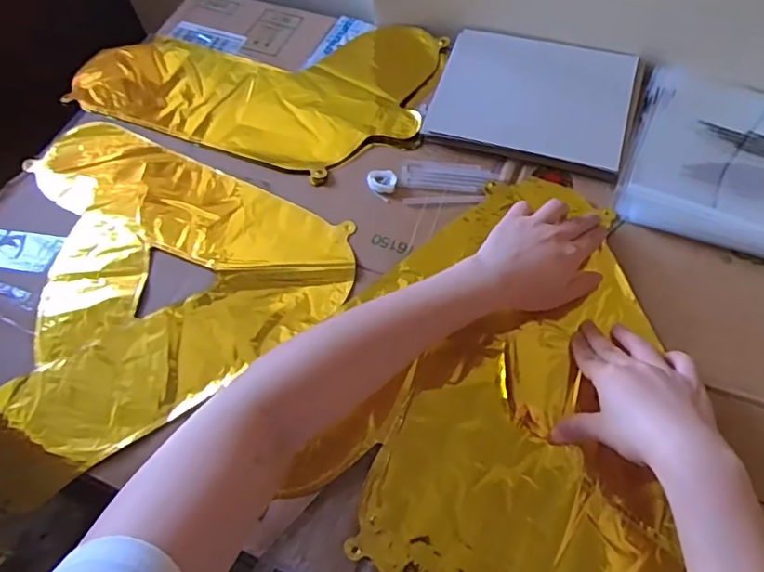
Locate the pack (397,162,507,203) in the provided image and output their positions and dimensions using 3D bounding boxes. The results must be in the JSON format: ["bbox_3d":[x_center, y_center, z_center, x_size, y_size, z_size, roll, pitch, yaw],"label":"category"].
[{"bbox_3d":[0.068,-0.104,0.565,0.096,0.004,0.051,0,62,4],"label":"pack"}]

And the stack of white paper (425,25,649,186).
[{"bbox_3d":[0.159,-0.199,0.593,0.199,0.015,0.157,16,64,12],"label":"stack of white paper"}]

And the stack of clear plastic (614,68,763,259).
[{"bbox_3d":[0.356,-0.122,0.542,0.217,0.017,0.209,19,65,14],"label":"stack of clear plastic"}]

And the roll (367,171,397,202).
[{"bbox_3d":[0.000,-0.102,0.560,0.029,0.011,0.027,-2,61,3],"label":"roll"}]

